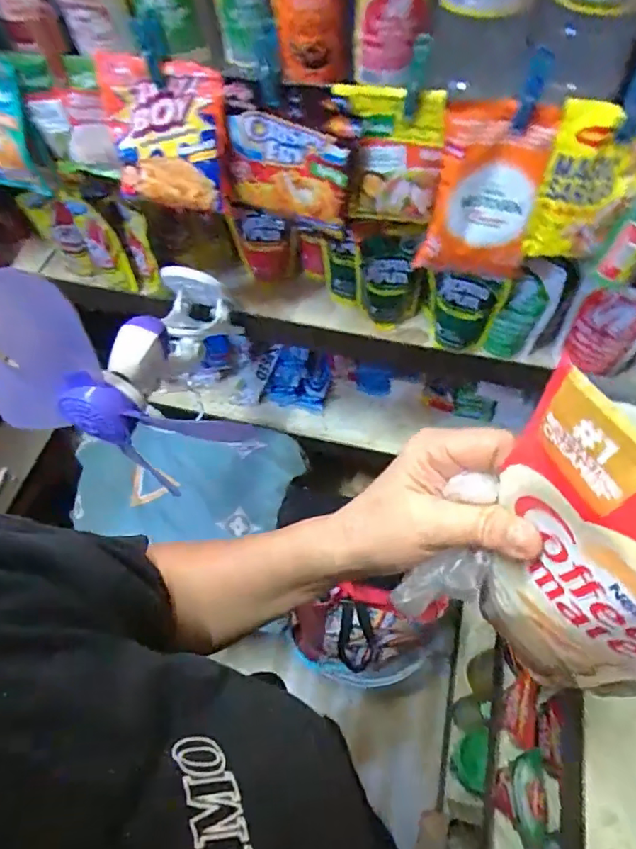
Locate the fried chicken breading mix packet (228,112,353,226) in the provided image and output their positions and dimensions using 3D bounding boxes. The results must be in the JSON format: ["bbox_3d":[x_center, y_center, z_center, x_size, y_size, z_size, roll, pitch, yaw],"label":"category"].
[{"bbox_3d":[-0.033,-0.239,0.523,0.123,0.089,0.018,20,61,14],"label":"fried chicken breading mix packet"}]

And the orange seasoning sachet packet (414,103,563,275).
[{"bbox_3d":[0.148,-0.197,0.489,0.089,0.160,0.027,8,59,7],"label":"orange seasoning sachet packet"}]

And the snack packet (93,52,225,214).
[{"bbox_3d":[-0.145,-0.271,0.521,0.117,0.118,0.050,17,60,12],"label":"snack packet"}]

